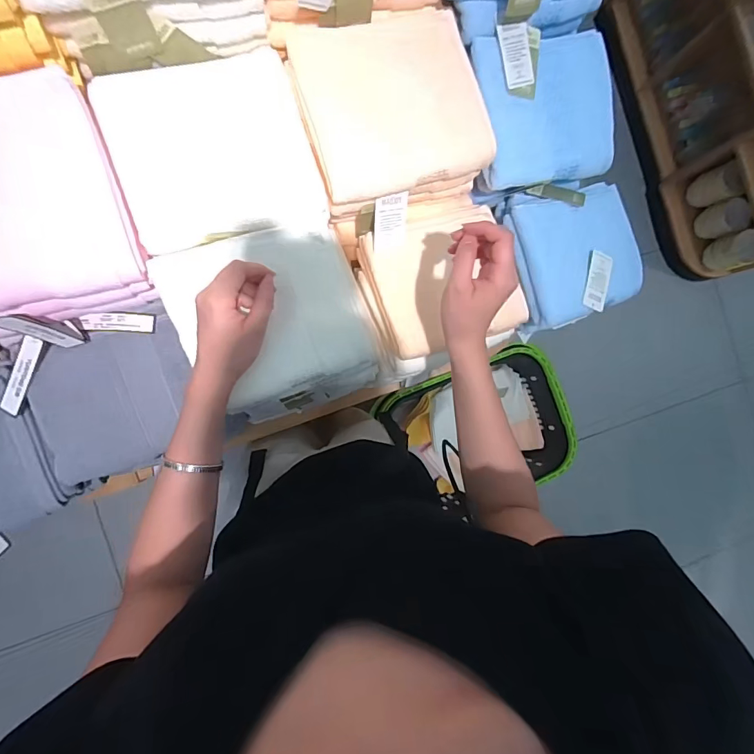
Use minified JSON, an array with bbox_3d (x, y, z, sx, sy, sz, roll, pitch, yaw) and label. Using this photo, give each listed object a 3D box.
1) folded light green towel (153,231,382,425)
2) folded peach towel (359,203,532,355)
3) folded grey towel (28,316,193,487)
[{"bbox_3d":[-0.107,-0.056,0.461,0.182,0.062,0.188,-22,92,-9],"label":"folded light green towel"},{"bbox_3d":[0.080,-0.123,0.561,0.184,0.067,0.170,-18,91,-9],"label":"folded peach towel"},{"bbox_3d":[-0.293,0.027,0.483,0.157,0.032,0.149,-19,92,-9],"label":"folded grey towel"}]

